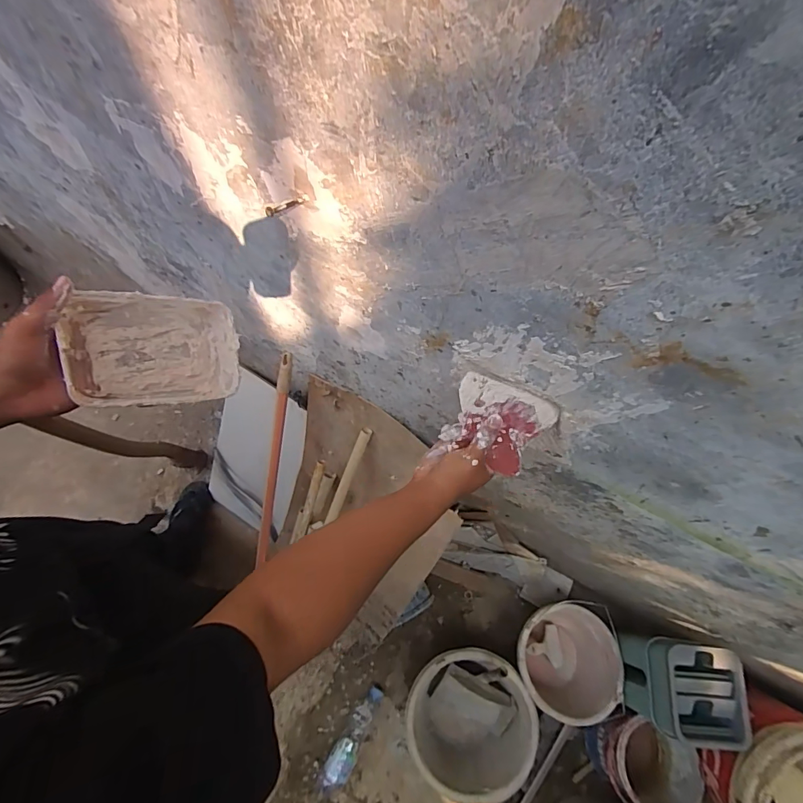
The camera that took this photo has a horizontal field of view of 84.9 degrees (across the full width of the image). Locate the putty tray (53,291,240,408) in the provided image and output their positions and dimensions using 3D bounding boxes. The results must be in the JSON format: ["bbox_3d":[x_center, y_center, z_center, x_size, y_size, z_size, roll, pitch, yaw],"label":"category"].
[{"bbox_3d":[-0.272,-0.056,0.490,0.167,0.037,0.116,-8,95,-44],"label":"putty tray"}]

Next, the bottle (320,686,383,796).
[{"bbox_3d":[-0.130,0.867,1.114,0.059,0.062,0.267,31,71,11],"label":"bottle"}]

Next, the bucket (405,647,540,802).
[{"bbox_3d":[0.159,0.760,1.071,0.279,0.242,0.280,0,68,-1],"label":"bucket"}]

